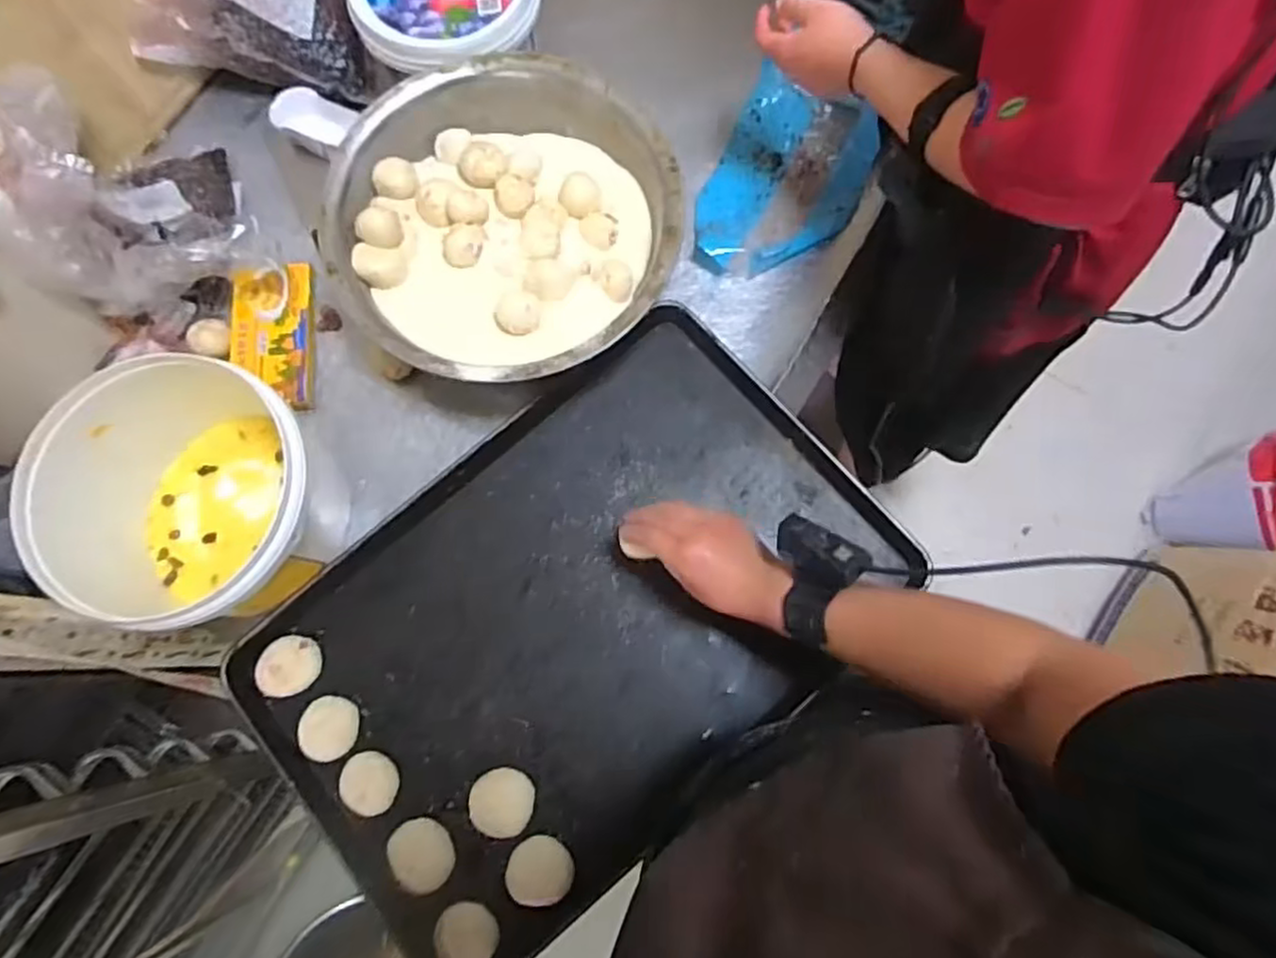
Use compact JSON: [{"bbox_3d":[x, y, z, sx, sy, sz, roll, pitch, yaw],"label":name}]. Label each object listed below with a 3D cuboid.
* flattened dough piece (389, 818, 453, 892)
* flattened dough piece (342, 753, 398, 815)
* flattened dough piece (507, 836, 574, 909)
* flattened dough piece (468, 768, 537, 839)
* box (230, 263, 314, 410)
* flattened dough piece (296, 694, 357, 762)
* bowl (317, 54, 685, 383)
[{"bbox_3d":[-0.203,0.353,0.660,0.055,0.004,0.063,-30,77,-7],"label":"flattened dough piece"},{"bbox_3d":[-0.258,0.293,0.678,0.056,0.012,0.051,0,76,0],"label":"flattened dough piece"},{"bbox_3d":[-0.091,0.362,0.651,0.060,0.011,0.056,-4,76,-1],"label":"flattened dough piece"},{"bbox_3d":[-0.130,0.308,0.671,0.061,0.006,0.059,-5,76,-1],"label":"flattened dough piece"},{"bbox_3d":[-0.404,-0.157,0.775,0.084,0.021,0.164,-5,76,-1],"label":"box"},{"bbox_3d":[-0.303,0.244,0.691,0.055,0.013,0.058,-9,76,-2],"label":"flattened dough piece"},{"bbox_3d":[-0.143,-0.261,0.747,0.357,0.109,0.337,0,76,0],"label":"bowl"}]

